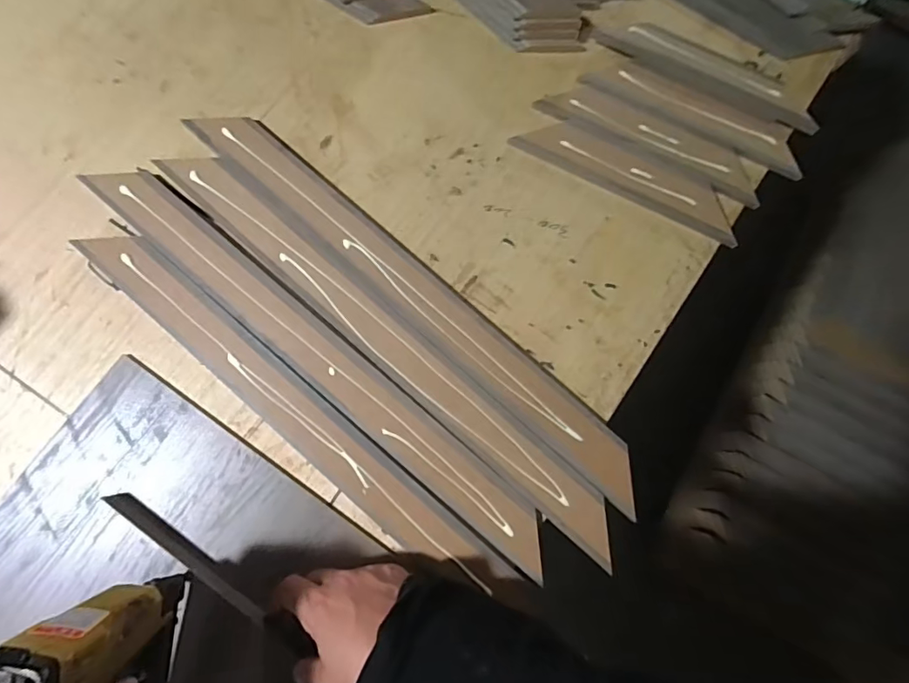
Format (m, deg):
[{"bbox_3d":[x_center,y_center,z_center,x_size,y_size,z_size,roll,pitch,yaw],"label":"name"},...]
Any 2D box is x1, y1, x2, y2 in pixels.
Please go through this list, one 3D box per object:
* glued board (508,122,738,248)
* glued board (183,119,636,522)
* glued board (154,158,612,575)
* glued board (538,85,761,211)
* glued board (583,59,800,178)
[{"bbox_3d":[0.166,-0.158,0.459,0.216,0.011,0.046,25,81,2],"label":"glued board"},{"bbox_3d":[-0.028,-0.043,0.433,0.489,0.008,0.056,41,82,5],"label":"glued board"},{"bbox_3d":[-0.060,0.006,0.421,0.494,0.004,0.050,41,82,5],"label":"glued board"},{"bbox_3d":[0.185,-0.189,0.457,0.215,0.008,0.039,25,81,2],"label":"glued board"},{"bbox_3d":[0.230,-0.216,0.460,0.210,0.010,0.047,25,81,2],"label":"glued board"}]

